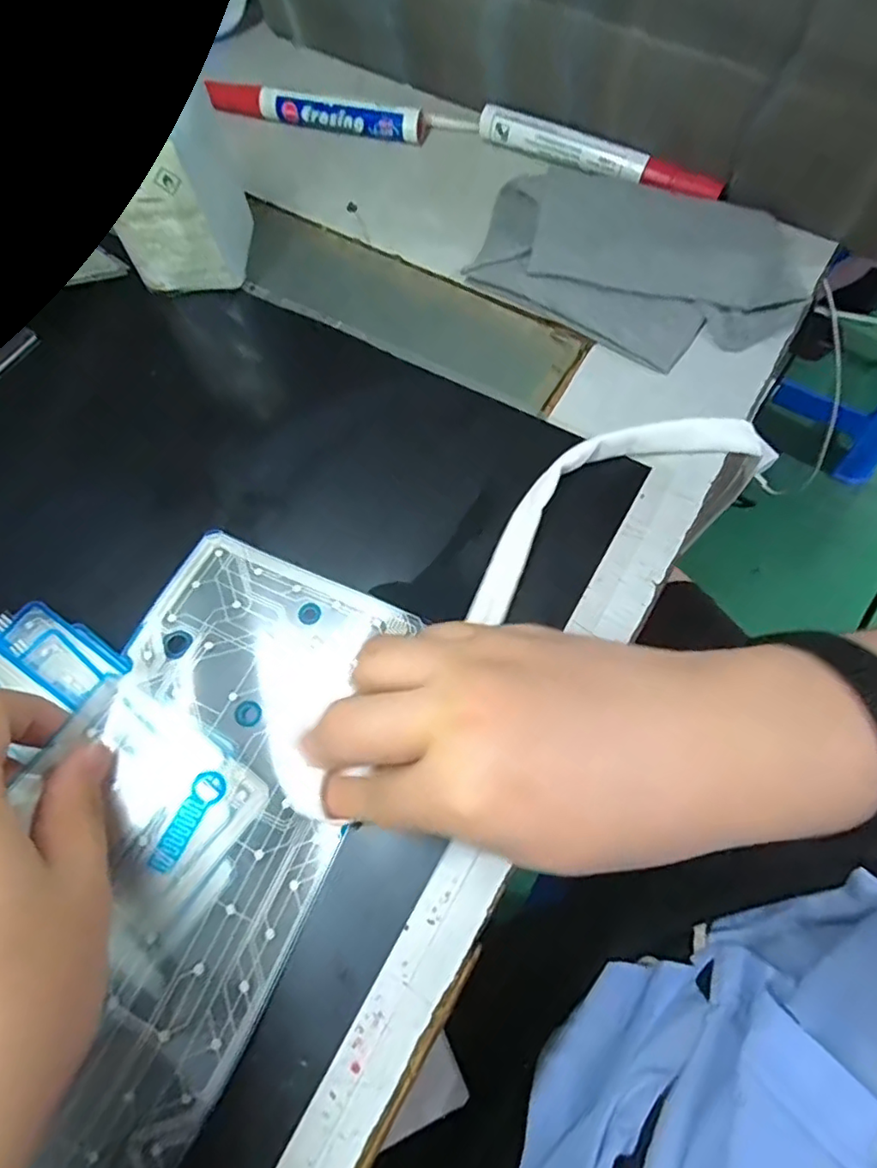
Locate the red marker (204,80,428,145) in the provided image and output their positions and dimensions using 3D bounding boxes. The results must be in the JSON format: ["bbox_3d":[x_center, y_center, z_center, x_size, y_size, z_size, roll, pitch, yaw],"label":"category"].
[{"bbox_3d":[-0.073,-0.275,0.356,0.130,0.015,0.018,13,69,7],"label":"red marker"}]

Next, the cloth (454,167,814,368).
[{"bbox_3d":[0.101,-0.169,0.312,0.154,0.016,0.107,31,72,14],"label":"cloth"}]

